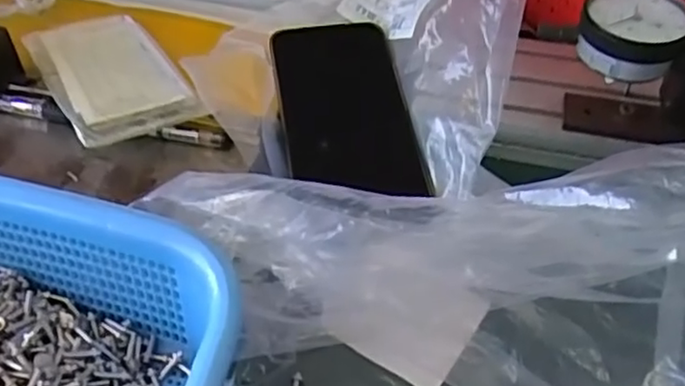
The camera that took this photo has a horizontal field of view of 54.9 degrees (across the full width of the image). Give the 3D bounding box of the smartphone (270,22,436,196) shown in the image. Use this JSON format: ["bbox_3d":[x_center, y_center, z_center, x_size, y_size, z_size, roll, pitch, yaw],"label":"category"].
[{"bbox_3d":[0.002,-0.054,0.398,0.077,0.008,0.132,-6,59,-10],"label":"smartphone"}]

